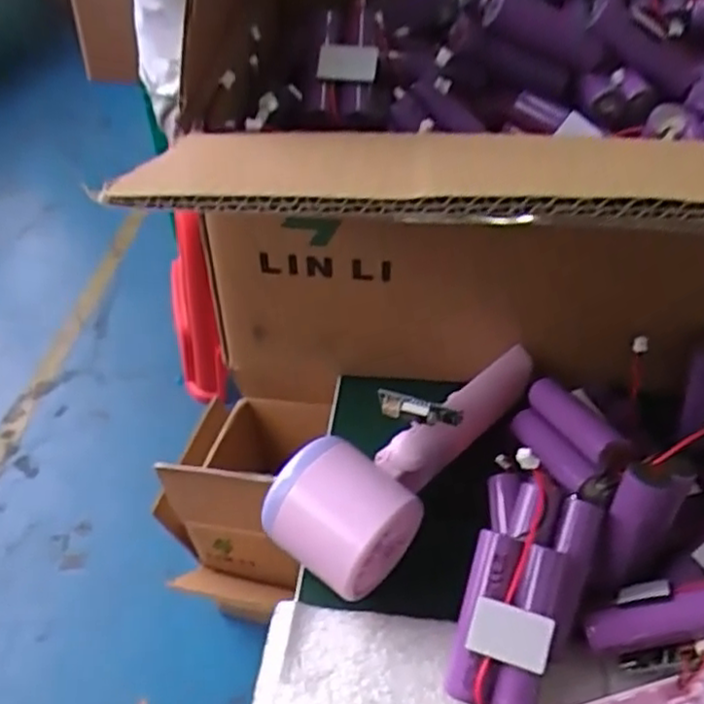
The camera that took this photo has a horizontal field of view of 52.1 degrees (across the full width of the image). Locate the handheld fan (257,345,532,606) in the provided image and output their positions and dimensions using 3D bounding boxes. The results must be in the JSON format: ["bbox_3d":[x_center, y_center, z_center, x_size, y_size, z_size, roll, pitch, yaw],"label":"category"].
[{"bbox_3d":[0.035,0.045,0.355,0.068,0.052,0.161,28,53,31],"label":"handheld fan"}]

